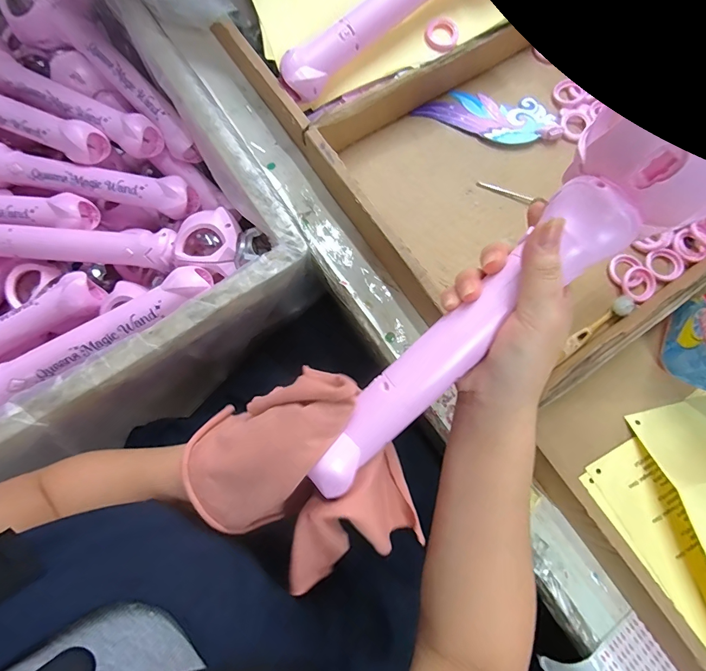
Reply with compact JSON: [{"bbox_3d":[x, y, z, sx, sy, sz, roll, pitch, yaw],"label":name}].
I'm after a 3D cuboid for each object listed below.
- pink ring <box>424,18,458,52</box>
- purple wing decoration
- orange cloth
[{"bbox_3d":[0.102,-0.346,0.449,0.036,0.012,0.035,2,105,9],"label":"pink ring"},{"bbox_3d":[0.161,-0.261,0.464,0.166,0.005,0.069,10,77,2],"label":"purple wing decoration"},{"bbox_3d":[-0.040,0.105,0.283,0.133,0.108,0.151,-29,79,-7],"label":"orange cloth"}]

